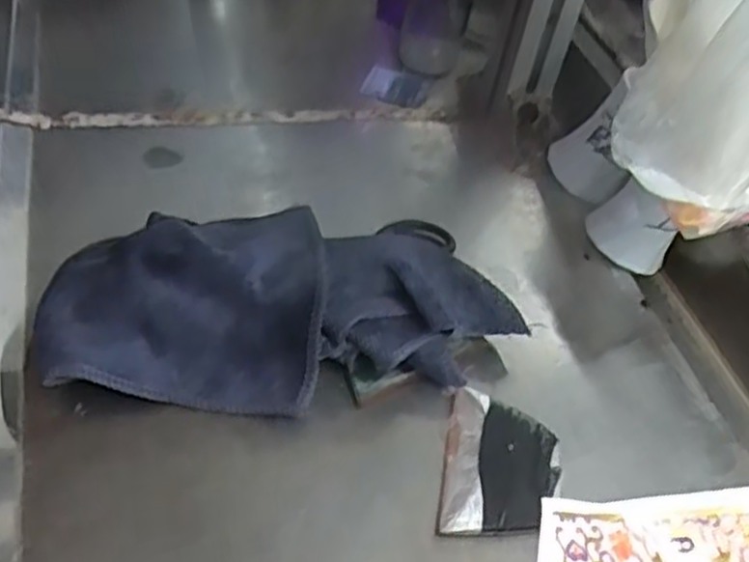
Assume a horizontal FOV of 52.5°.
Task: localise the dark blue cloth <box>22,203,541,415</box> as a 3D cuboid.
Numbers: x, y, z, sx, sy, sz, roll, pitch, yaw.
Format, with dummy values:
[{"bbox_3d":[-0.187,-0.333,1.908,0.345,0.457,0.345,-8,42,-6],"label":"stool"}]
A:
[{"bbox_3d":[-0.045,0.005,0.413,0.256,0.049,0.125,2,48,-8],"label":"dark blue cloth"}]

